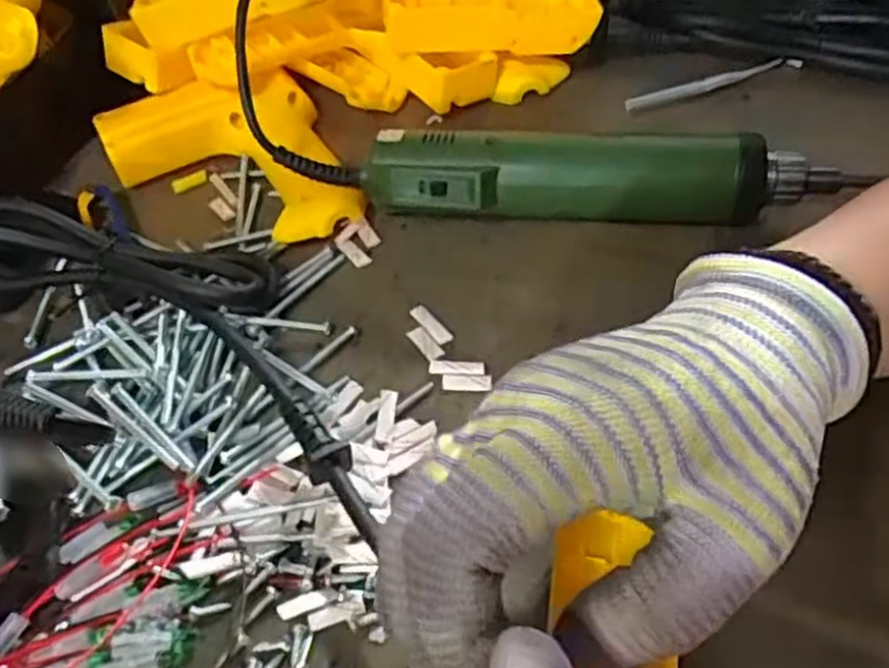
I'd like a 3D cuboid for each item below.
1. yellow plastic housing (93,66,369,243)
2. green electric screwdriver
[{"bbox_3d":[-0.111,-0.088,0.395,0.111,0.035,0.130,-23,53,-14],"label":"yellow plastic housing"},{"bbox_3d":[0.074,-0.068,0.355,0.221,0.045,0.036,4,51,7],"label":"green electric screwdriver"}]

